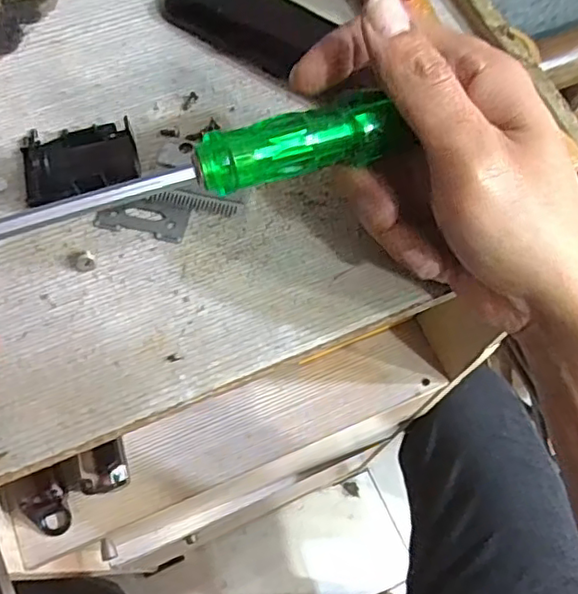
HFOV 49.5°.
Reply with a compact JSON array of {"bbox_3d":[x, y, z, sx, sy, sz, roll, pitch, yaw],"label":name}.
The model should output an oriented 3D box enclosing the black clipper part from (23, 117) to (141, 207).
[{"bbox_3d":[-0.097,-0.064,0.291,0.051,0.010,0.040,-11,67,-6],"label":"black clipper part"}]

